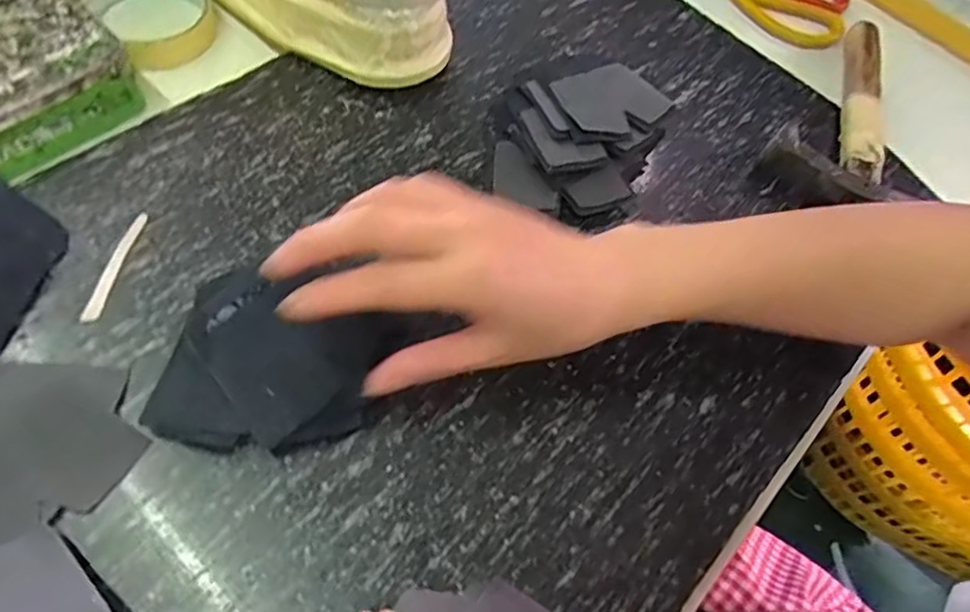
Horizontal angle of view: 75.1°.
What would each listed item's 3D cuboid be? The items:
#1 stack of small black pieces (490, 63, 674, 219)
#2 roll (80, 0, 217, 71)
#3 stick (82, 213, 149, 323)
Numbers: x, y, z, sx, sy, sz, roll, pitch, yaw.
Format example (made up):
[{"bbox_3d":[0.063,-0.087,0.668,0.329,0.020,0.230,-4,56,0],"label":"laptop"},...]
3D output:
[{"bbox_3d":[0.060,-0.111,0.406,0.088,0.033,0.128,27,60,6],"label":"stack of small black pieces"},{"bbox_3d":[-0.226,-0.203,0.438,0.071,0.025,0.088,-36,72,-25],"label":"roll"},{"bbox_3d":[-0.193,-0.021,0.331,0.009,0.006,0.066,11,60,-4],"label":"stick"}]

